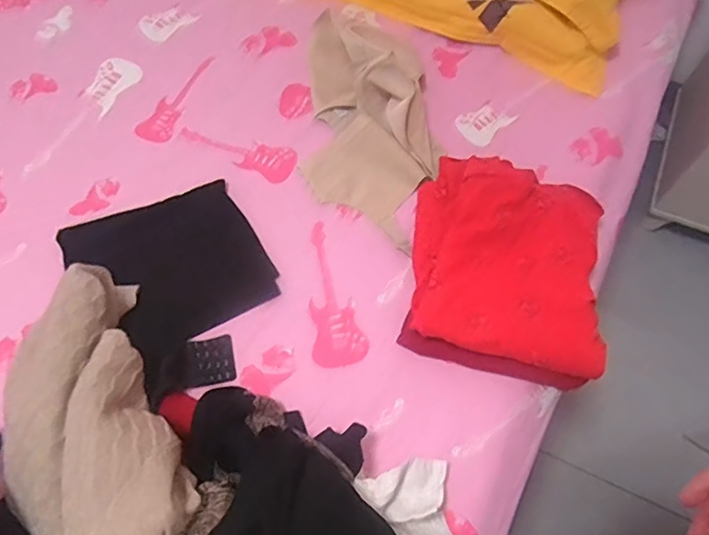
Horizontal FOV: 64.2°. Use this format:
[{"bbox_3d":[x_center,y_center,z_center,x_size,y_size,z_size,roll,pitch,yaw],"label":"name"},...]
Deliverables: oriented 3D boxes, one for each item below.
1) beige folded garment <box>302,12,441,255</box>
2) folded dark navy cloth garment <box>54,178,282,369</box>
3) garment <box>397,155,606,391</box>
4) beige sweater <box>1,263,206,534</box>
[{"bbox_3d":[0.025,-0.252,0.889,0.213,0.122,0.429,3,65,1],"label":"beige folded garment"},{"bbox_3d":[-0.265,-0.004,0.837,0.242,0.034,0.237,-29,75,-14],"label":"folded dark navy cloth garment"},{"bbox_3d":[0.210,-0.007,0.796,0.256,0.085,0.298,9,66,4],"label":"garment"},{"bbox_3d":[-0.309,0.183,0.638,0.184,0.112,0.409,-26,68,-11],"label":"beige sweater"}]

